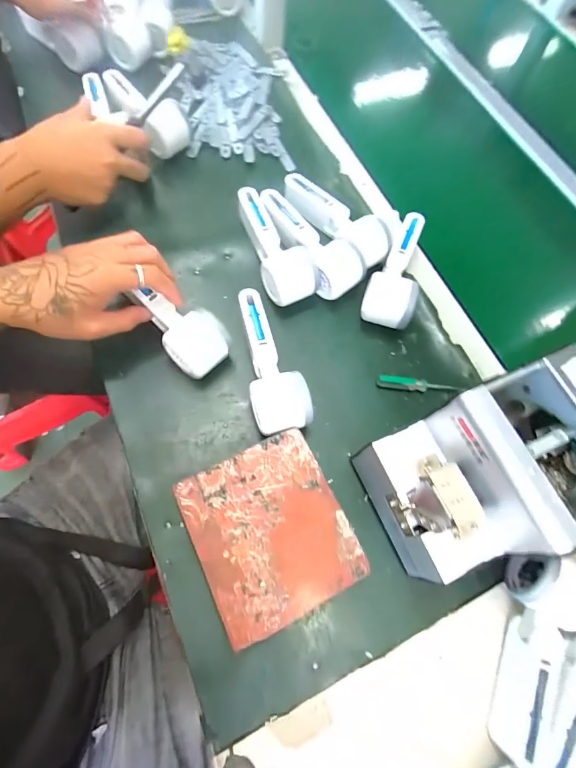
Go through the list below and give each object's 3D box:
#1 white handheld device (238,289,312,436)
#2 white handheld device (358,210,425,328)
[{"bbox_3d":[-0.022,-0.026,0.411,0.059,0.041,0.171,-13,69,-11],"label":"white handheld device"},{"bbox_3d":[0.139,-0.143,0.478,0.060,0.049,0.161,20,66,3],"label":"white handheld device"}]

